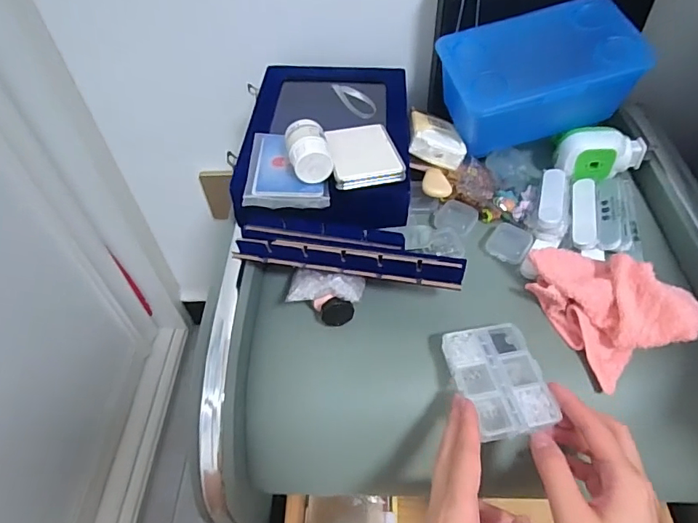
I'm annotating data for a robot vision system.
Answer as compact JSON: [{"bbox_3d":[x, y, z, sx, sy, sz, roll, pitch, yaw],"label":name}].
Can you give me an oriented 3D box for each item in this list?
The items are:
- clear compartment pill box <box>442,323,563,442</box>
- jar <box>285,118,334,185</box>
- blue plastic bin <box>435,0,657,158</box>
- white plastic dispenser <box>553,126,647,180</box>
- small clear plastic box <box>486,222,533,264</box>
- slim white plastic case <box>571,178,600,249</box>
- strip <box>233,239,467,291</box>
[{"bbox_3d":[0.107,0.086,0.349,0.062,0.015,0.082,-7,50,-3],"label":"clear compartment pill box"},{"bbox_3d":[-0.033,-0.089,0.393,0.032,0.033,0.047,-12,50,-7],"label":"jar"},{"bbox_3d":[0.166,-0.164,0.442,0.169,0.092,0.106,-14,51,-8],"label":"blue plastic bin"},{"bbox_3d":[0.246,-0.107,0.468,0.080,0.034,0.039,-8,50,-3],"label":"white plastic dispenser"},{"bbox_3d":[0.145,-0.017,0.434,0.034,0.009,0.040,23,55,21],"label":"small clear plastic box"},{"bbox_3d":[0.218,-0.046,0.444,0.021,0.009,0.084,9,51,11],"label":"slim white plastic case"},{"bbox_3d":[-0.002,0.001,0.381,0.182,0.016,0.020,7,51,9],"label":"strip"}]

